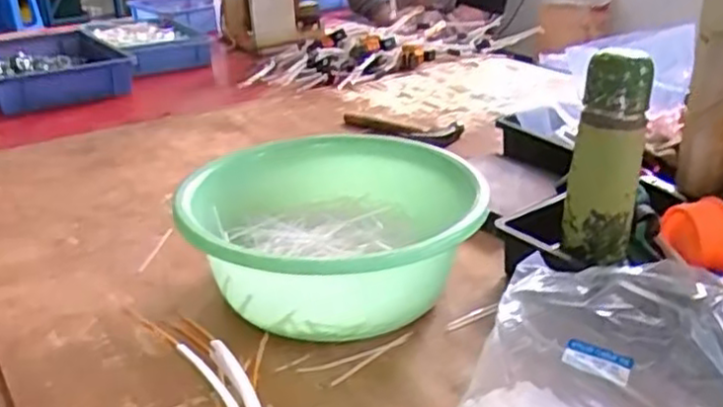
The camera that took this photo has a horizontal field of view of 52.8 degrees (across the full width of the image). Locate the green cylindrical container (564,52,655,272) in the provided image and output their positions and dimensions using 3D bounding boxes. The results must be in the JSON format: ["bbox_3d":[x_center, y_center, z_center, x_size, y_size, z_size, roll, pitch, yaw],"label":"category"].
[{"bbox_3d":[0.242,-0.047,0.722,0.060,0.196,0.061,-1,24,1],"label":"green cylindrical container"}]

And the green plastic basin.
[{"bbox_3d":[-0.033,0.037,0.772,0.283,0.125,0.300,-1,24,1],"label":"green plastic basin"}]

